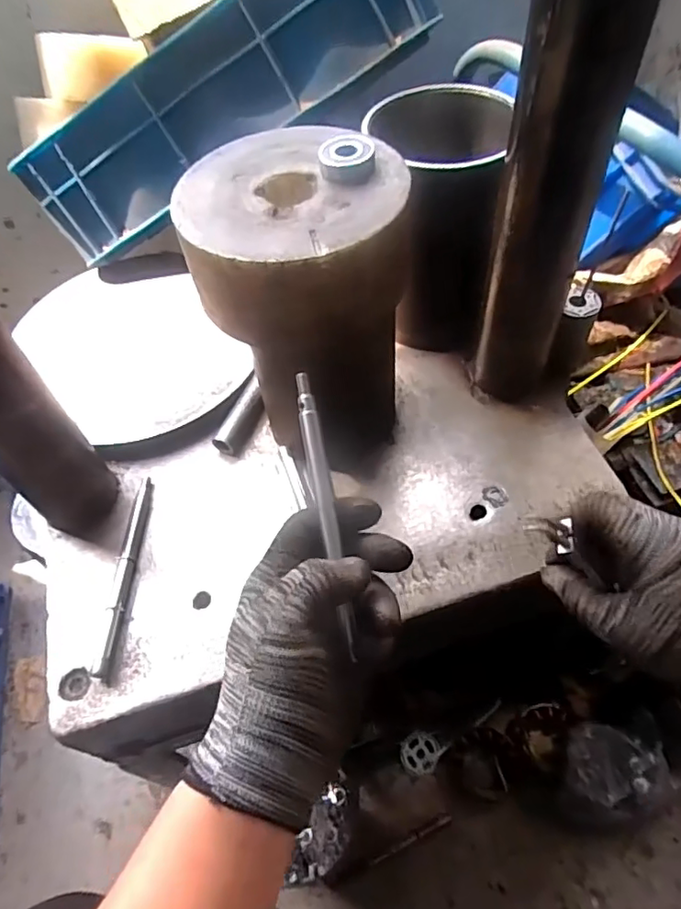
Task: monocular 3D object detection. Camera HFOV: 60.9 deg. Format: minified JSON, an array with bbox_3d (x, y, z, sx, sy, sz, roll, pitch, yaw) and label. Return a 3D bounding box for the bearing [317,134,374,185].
[{"bbox_3d":[0.004,-0.182,0.357,0.034,0.016,0.032,-4,54,3],"label":"bearing"}]

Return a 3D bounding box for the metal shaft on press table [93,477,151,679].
[{"bbox_3d":[-0.166,0.087,0.447,0.014,0.010,0.158,-2,55,4],"label":"metal shaft on press table"}]

